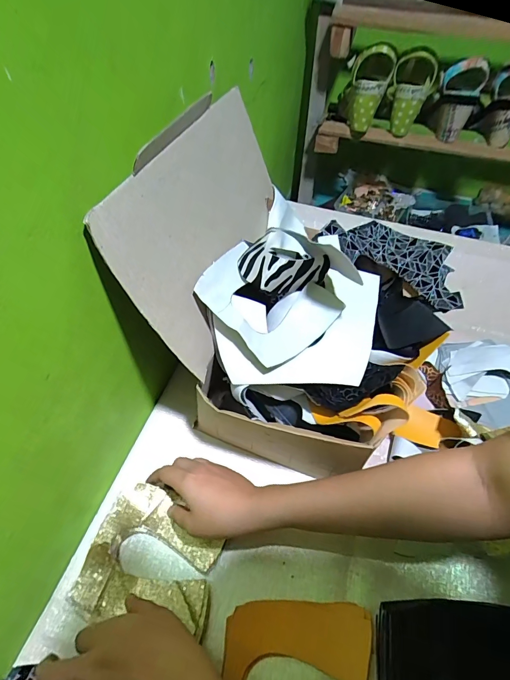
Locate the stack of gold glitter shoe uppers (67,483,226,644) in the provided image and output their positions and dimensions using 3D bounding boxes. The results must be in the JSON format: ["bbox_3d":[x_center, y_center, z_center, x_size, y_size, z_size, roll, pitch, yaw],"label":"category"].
[{"bbox_3d":[-0.098,0.216,0.365,0.126,0.030,0.118,17,51,10],"label":"stack of gold glitter shoe uppers"}]

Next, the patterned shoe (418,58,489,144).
[{"bbox_3d":[0.390,-0.474,0.728,0.092,0.138,0.111,21,52,14],"label":"patterned shoe"}]

